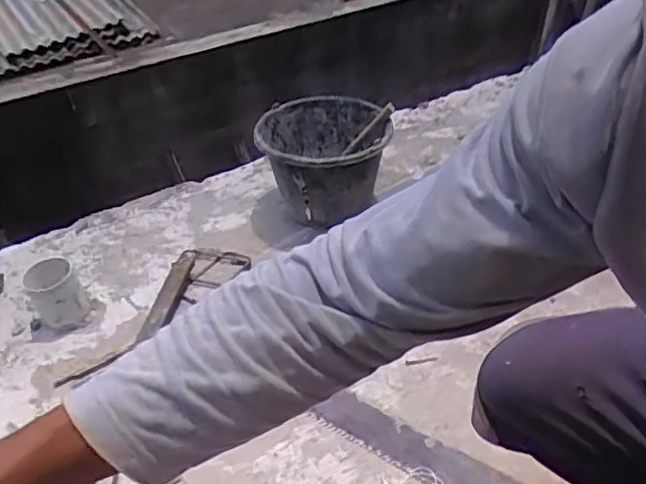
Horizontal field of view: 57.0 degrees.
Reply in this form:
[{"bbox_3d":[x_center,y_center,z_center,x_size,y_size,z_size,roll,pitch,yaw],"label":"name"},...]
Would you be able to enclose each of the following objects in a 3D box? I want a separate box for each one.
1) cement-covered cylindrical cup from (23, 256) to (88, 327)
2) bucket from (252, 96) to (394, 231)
[{"bbox_3d":[-0.492,0.101,1.099,0.089,0.117,0.077,-26,45,-24],"label":"cement-covered cylindrical cup"},{"bbox_3d":[-0.002,-0.180,1.334,0.260,0.209,0.260,-2,40,2],"label":"bucket"}]

